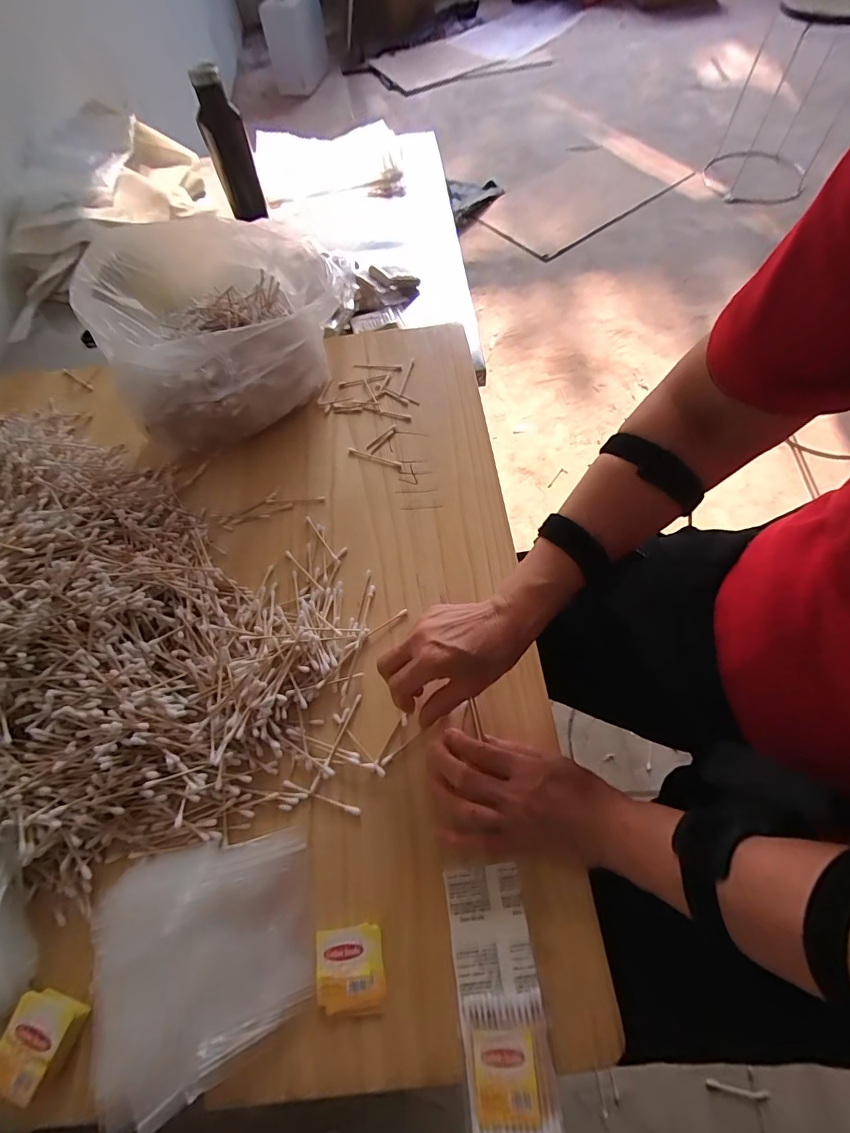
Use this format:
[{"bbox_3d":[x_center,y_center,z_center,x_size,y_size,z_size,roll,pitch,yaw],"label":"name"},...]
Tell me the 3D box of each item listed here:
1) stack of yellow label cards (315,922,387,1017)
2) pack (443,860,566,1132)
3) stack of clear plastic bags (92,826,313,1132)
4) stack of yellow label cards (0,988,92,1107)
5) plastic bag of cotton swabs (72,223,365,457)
[{"bbox_3d":[-0.055,0.295,0.334,0.048,0.004,0.050,-10,63,-3],"label":"stack of yellow label cards"},{"bbox_3d":[0.053,0.316,0.314,0.060,0.015,0.182,-5,59,-1],"label":"pack"},{"bbox_3d":[-0.159,0.282,0.325,0.144,0.037,0.143,-12,63,-4],"label":"stack of clear plastic bags"},{"bbox_3d":[-0.271,0.332,0.318,0.048,0.020,0.045,16,65,10],"label":"stack of yellow label cards"},{"bbox_3d":[-0.218,-0.257,0.530,0.242,0.188,0.186,-14,64,-5],"label":"plastic bag of cotton swabs"}]

